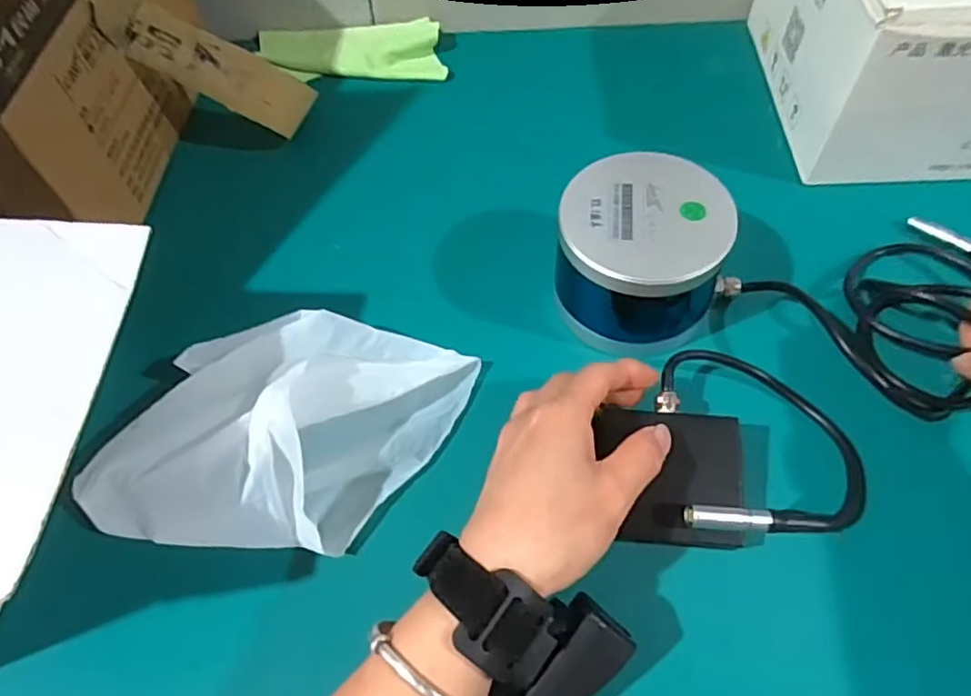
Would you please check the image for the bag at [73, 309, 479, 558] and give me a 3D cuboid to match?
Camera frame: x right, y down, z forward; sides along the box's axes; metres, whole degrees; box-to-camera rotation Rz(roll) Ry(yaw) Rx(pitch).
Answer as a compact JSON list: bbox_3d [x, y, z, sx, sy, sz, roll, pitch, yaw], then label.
[{"bbox_3d":[-0.113,0.045,0.360,0.183,0.058,0.141,8,59,9],"label":"bag"}]

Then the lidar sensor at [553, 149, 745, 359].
[{"bbox_3d":[0.098,-0.054,0.392,0.100,0.079,0.094,-2,58,3],"label":"lidar sensor"}]

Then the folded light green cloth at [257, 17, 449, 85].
[{"bbox_3d":[-0.121,-0.265,0.573,0.171,0.024,0.069,3,59,6],"label":"folded light green cloth"}]

